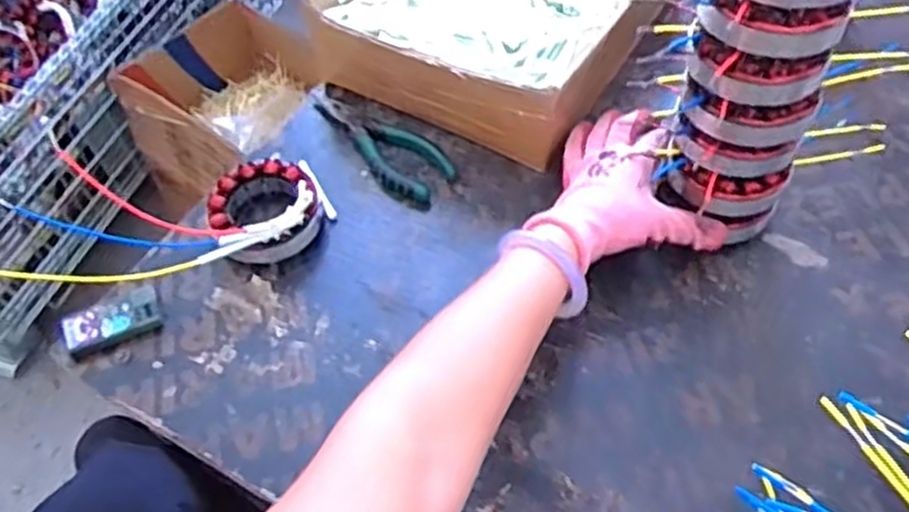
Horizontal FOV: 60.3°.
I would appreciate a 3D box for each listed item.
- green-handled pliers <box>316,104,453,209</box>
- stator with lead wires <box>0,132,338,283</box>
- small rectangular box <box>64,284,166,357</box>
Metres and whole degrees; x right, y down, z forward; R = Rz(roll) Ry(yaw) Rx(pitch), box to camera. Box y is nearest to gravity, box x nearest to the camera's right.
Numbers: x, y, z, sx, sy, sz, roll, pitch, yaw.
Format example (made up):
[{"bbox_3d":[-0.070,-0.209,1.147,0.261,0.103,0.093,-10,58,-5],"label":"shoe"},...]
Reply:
[{"bbox_3d":[-0.064,-0.093,0.668,0.139,0.011,0.053,36,82,23],"label":"green-handled pliers"},{"bbox_3d":[-0.219,-0.028,0.611,0.240,0.062,0.111,-8,54,-1],"label":"stator with lead wires"},{"bbox_3d":[-0.253,0.049,0.578,0.068,0.019,0.032,-22,56,-11],"label":"small rectangular box"}]

